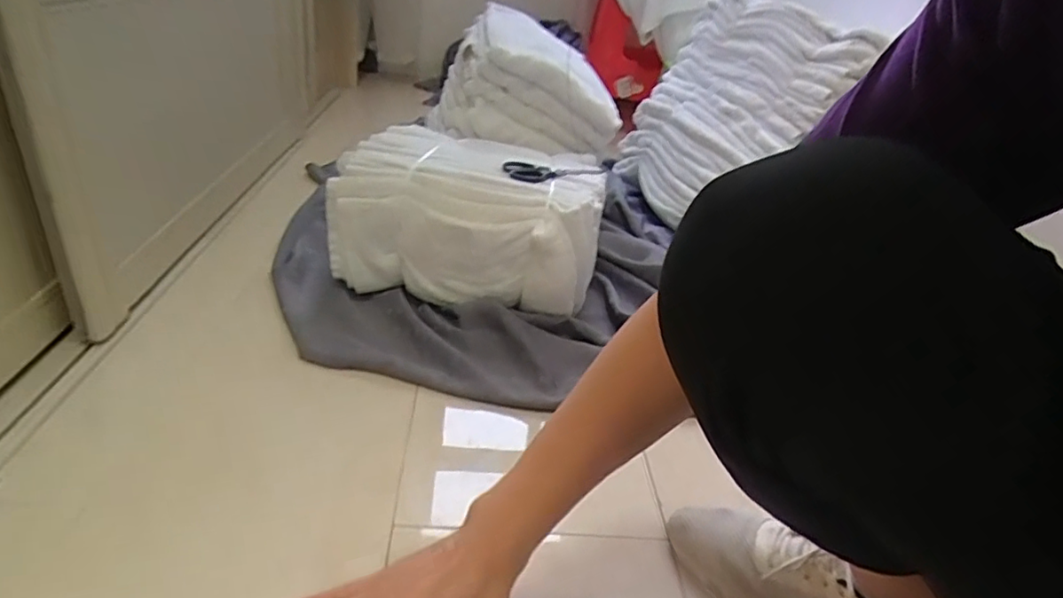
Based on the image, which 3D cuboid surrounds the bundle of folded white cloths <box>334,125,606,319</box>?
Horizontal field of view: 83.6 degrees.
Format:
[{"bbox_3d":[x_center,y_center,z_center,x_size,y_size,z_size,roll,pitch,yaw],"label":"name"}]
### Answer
[{"bbox_3d":[-0.082,-0.117,0.879,0.342,0.188,0.229,11,30,3],"label":"bundle of folded white cloths"}]

